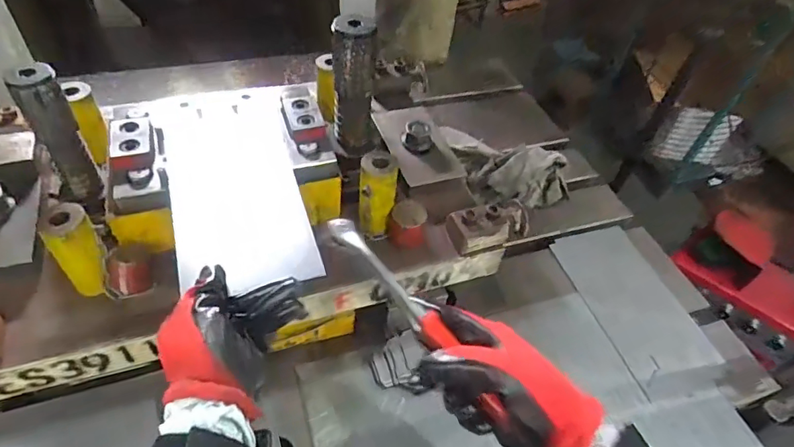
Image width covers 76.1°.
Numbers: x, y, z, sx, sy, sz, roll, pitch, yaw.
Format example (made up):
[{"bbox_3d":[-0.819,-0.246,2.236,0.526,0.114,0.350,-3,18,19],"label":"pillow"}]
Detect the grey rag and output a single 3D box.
[{"bbox_3d":[0.180,-0.114,0.847,0.148,0.070,0.195,-16,51,-20],"label":"grey rag"}]

